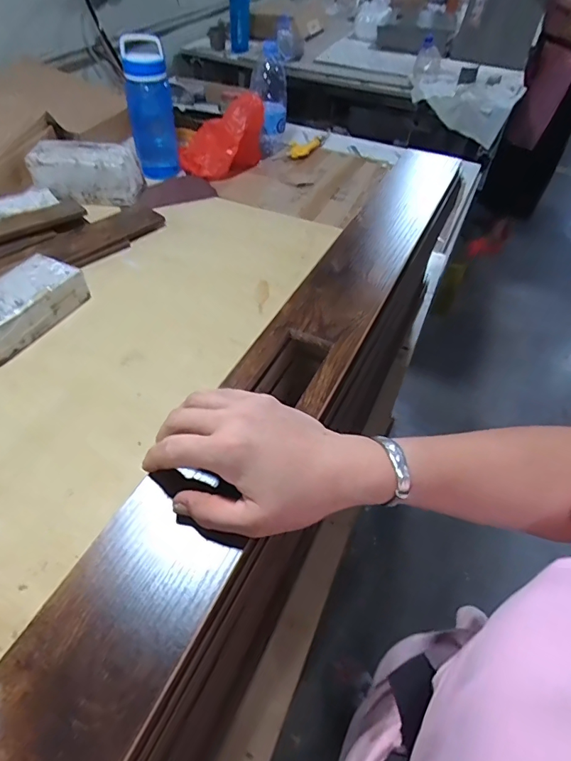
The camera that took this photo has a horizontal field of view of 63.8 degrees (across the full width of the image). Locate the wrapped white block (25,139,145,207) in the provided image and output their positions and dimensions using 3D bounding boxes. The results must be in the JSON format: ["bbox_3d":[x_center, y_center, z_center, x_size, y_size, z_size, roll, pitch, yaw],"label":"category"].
[{"bbox_3d":[-0.443,-0.469,1.024,0.217,0.090,0.105,3,51,-3],"label":"wrapped white block"}]

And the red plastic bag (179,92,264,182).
[{"bbox_3d":[-0.160,-0.626,1.154,0.215,0.162,0.178,-2,49,-5],"label":"red plastic bag"}]

